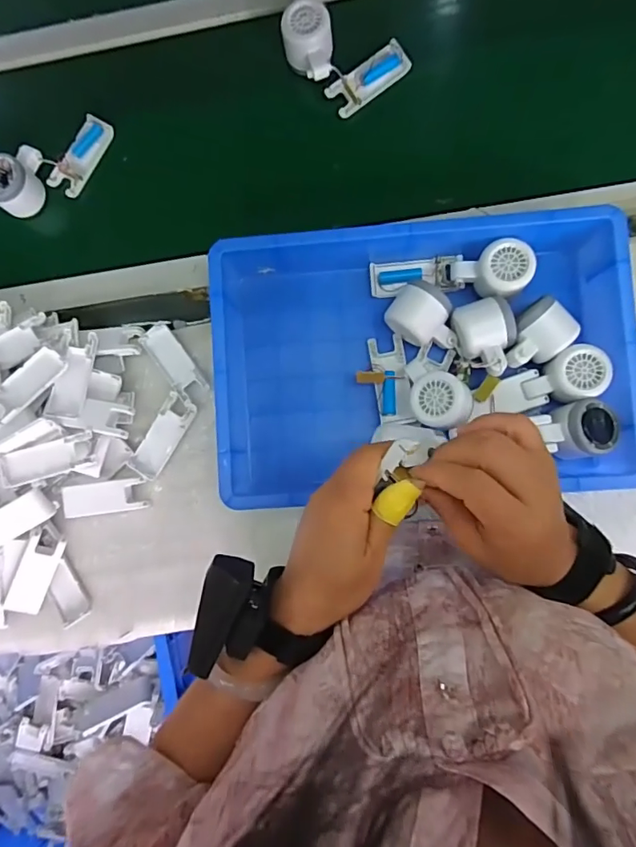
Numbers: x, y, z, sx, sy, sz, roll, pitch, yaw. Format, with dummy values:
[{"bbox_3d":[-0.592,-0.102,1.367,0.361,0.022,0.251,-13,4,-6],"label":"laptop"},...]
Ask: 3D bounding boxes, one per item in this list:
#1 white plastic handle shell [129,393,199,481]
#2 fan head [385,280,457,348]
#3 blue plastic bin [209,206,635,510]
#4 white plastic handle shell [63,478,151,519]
[{"bbox_3d":[-0.187,0.016,0.595,0.037,0.017,0.102,33,89,6],"label":"white plastic handle shell"},{"bbox_3d":[0.119,-0.115,0.546,0.079,0.048,0.055,35,89,6],"label":"fan head"},{"bbox_3d":[0.107,-0.069,0.544,0.423,0.084,0.279,-4,86,4],"label":"blue plastic bin"},{"bbox_3d":[-0.253,0.088,0.591,0.095,0.018,0.038,-8,85,4],"label":"white plastic handle shell"}]

